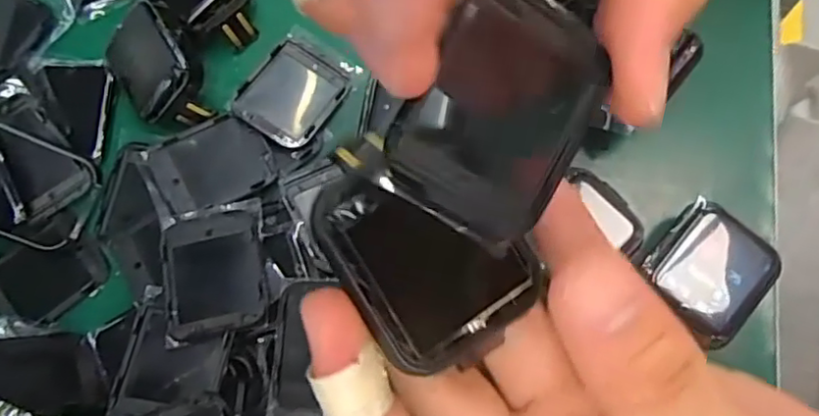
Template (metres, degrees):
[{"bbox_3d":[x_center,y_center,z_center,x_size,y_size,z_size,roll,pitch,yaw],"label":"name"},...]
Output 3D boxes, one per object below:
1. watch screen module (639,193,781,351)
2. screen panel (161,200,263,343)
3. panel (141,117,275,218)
[{"bbox_3d":[0.100,0.020,0.205,0.034,0.007,0.039,42,80,9],"label":"watch screen module"},{"bbox_3d":[-0.065,0.020,0.204,0.032,0.009,0.043,-10,76,-2],"label":"screen panel"},{"bbox_3d":[-0.071,-0.015,0.220,0.040,0.004,0.033,-28,73,-13],"label":"panel"}]

